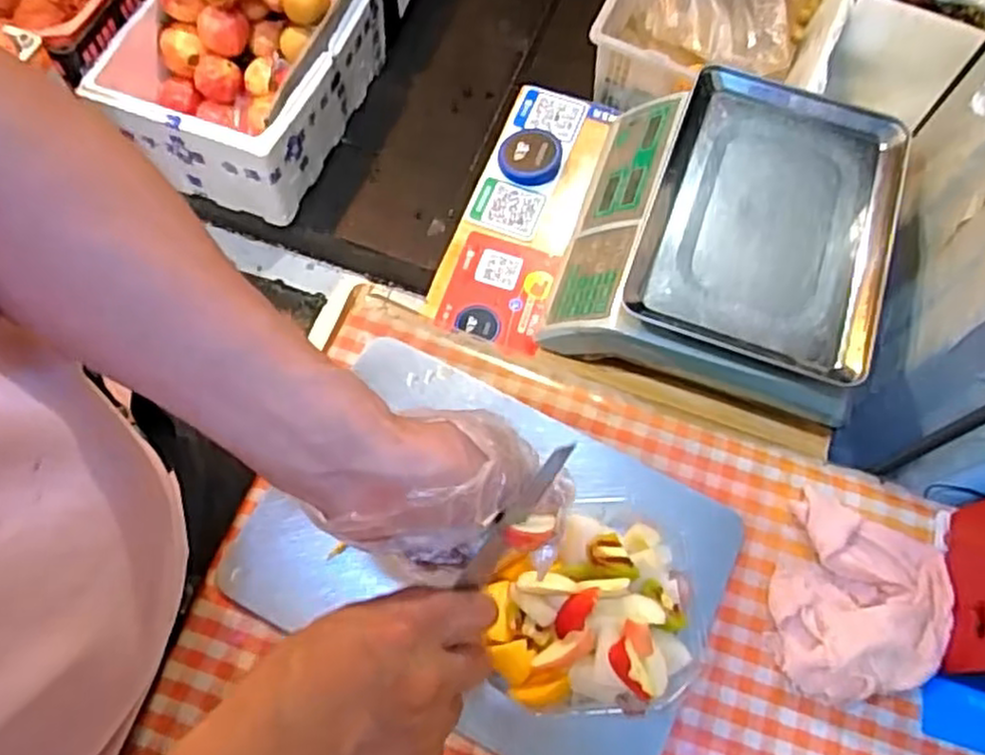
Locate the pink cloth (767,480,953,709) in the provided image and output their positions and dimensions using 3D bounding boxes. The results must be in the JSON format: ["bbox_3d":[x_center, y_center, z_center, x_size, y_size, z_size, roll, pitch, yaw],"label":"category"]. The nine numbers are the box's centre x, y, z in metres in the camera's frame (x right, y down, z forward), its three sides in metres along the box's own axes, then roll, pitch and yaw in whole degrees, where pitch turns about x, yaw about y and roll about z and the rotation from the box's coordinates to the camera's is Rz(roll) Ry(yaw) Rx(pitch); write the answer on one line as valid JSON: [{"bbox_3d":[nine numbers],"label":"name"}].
[{"bbox_3d":[0.271,0.167,0.550,0.115,0.040,0.146,26,68,8],"label":"pink cloth"}]

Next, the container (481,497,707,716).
[{"bbox_3d":[0.077,0.157,0.528,0.151,0.061,0.145,0,67,-3],"label":"container"}]

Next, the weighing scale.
[{"bbox_3d":[0.253,-0.160,0.808,0.311,0.105,0.347,18,67,5],"label":"weighing scale"}]

